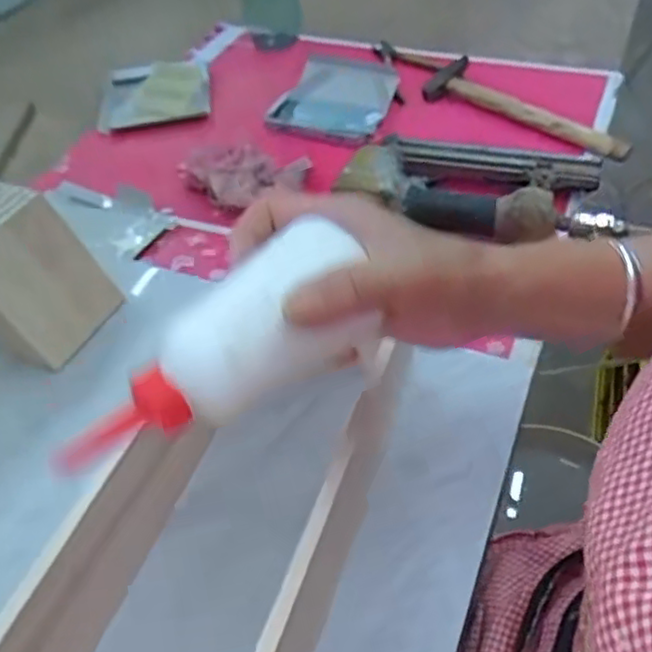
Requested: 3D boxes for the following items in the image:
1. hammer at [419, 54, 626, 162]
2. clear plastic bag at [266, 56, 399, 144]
[{"bbox_3d":[0.221,-0.239,0.737,0.071,0.025,0.251,-34,54,-25],"label":"hammer"},{"bbox_3d":[0.009,-0.279,0.796,0.135,0.033,0.140,12,49,15],"label":"clear plastic bag"}]

